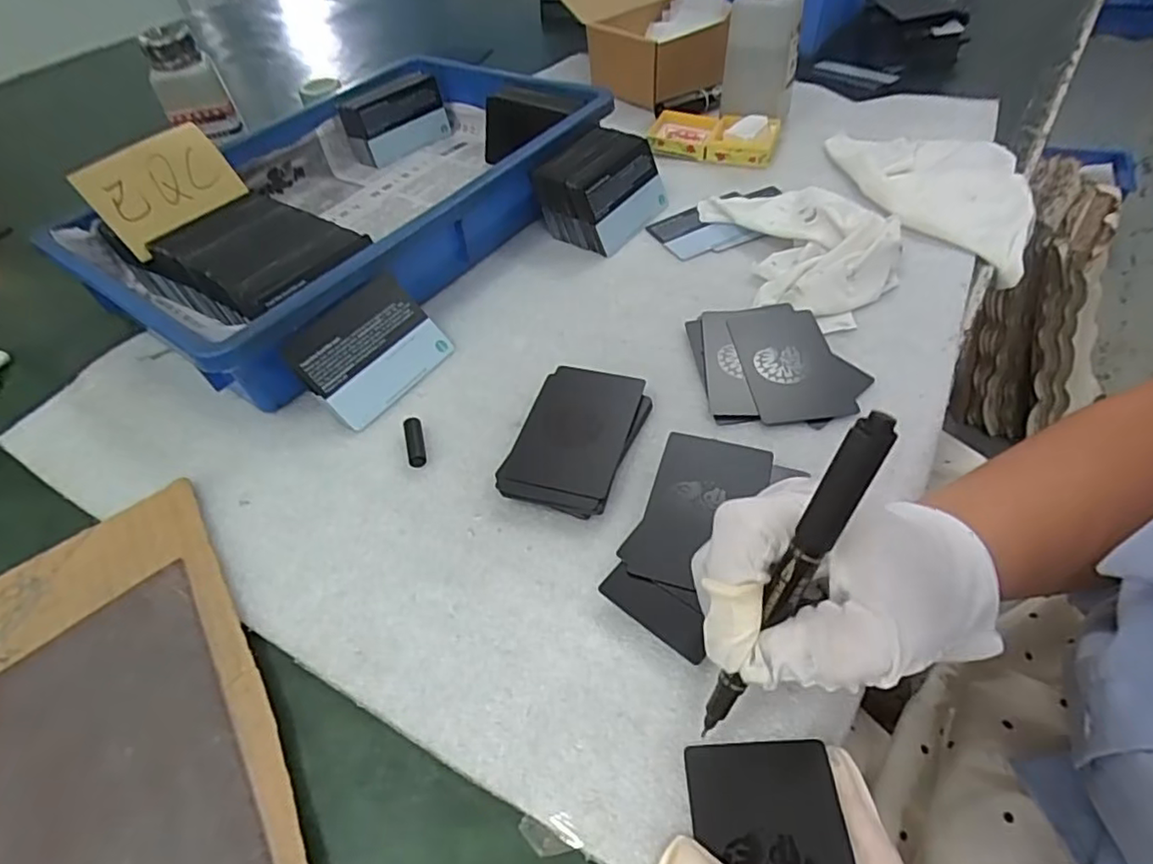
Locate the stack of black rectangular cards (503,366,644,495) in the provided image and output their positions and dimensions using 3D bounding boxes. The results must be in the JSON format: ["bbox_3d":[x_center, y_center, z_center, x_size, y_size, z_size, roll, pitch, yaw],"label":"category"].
[{"bbox_3d":[0.001,0.000,0.340,0.054,0.013,0.086,11,52,15],"label":"stack of black rectangular cards"}]

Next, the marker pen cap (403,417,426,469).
[{"bbox_3d":[-0.090,0.006,0.347,0.010,0.010,0.031,-15,50,-6],"label":"marker pen cap"}]

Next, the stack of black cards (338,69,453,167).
[{"bbox_3d":[-0.167,-0.291,0.577,0.094,0.055,0.028,-30,53,-18],"label":"stack of black cards"}]

